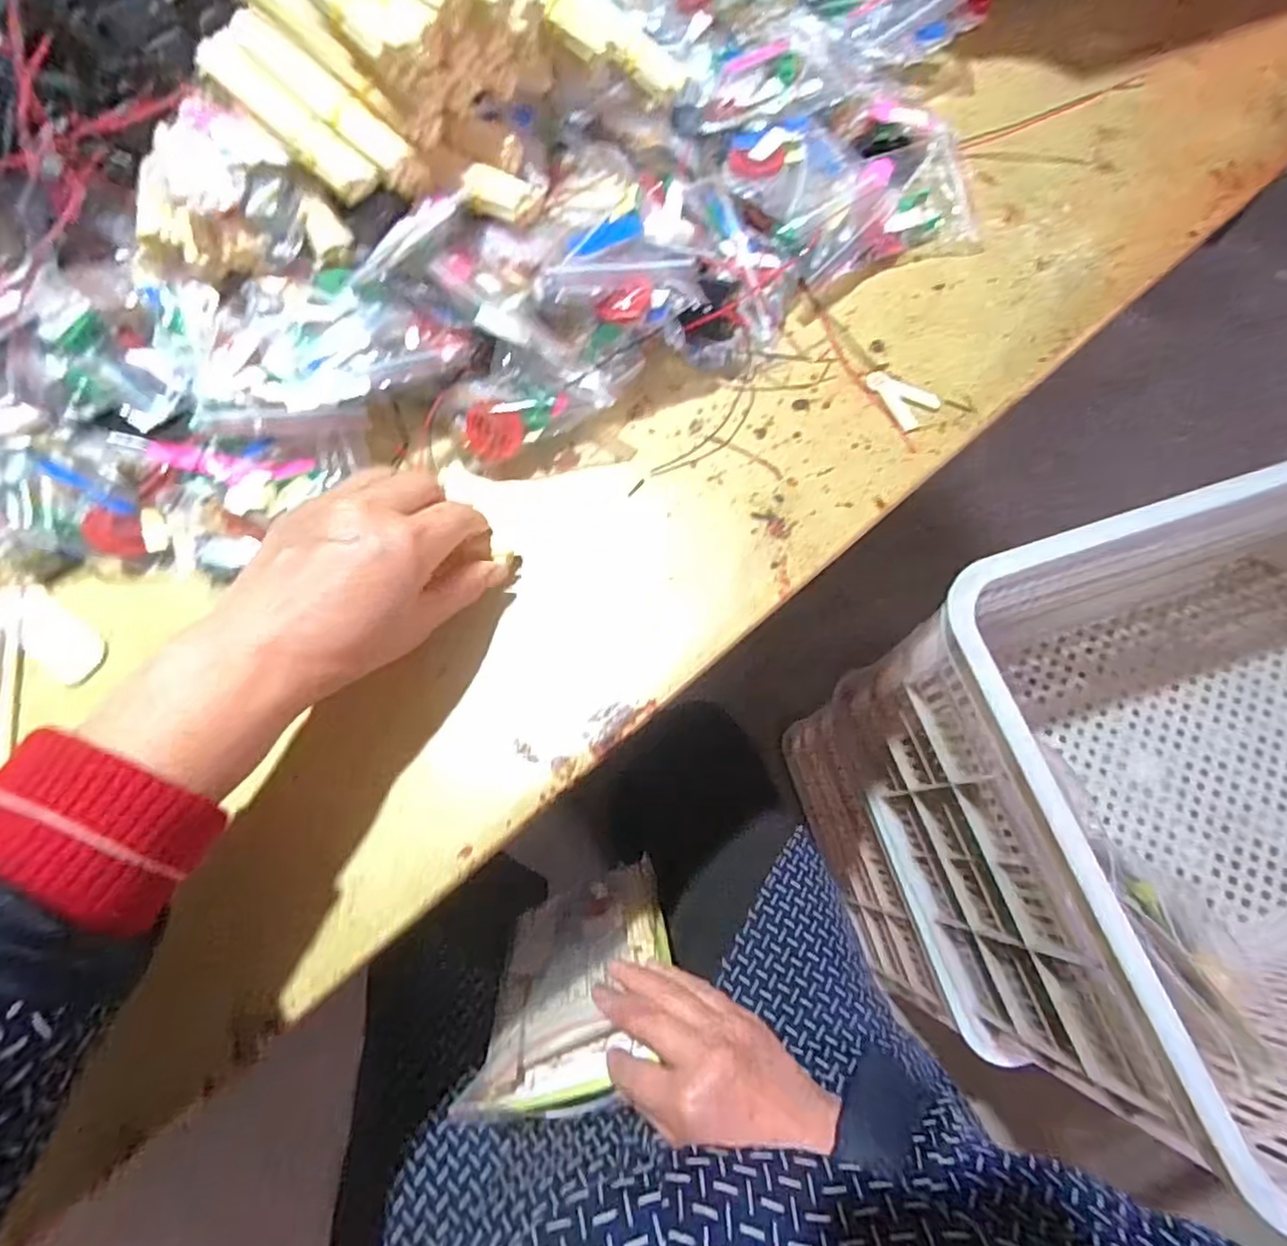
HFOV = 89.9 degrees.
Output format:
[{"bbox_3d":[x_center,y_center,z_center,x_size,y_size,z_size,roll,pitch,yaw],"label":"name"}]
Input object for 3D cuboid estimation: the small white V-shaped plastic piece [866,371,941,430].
[{"bbox_3d":[0.162,-0.143,0.399,0.031,0.004,0.045,-28,73,-9],"label":"small white V-shaped plastic piece"}]

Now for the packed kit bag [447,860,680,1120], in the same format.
[{"bbox_3d":[-0.048,0.258,0.477,0.130,0.208,0.033,-20,108,5],"label":"packed kit bag"}]

